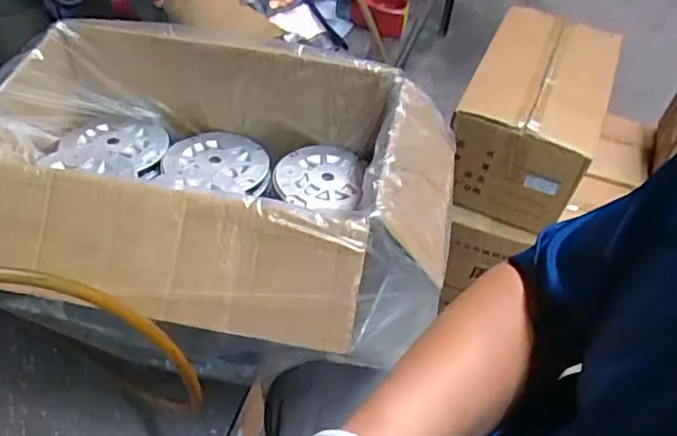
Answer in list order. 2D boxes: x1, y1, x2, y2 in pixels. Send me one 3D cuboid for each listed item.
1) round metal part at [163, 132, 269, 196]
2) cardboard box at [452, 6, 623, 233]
[{"bbox_3d":[-0.161,-0.076,0.778,0.131,0.023,0.127,2,48,-2],"label":"round metal part"},{"bbox_3d":[0.383,-0.210,1.172,0.231,0.221,0.392,21,50,14],"label":"cardboard box"}]

